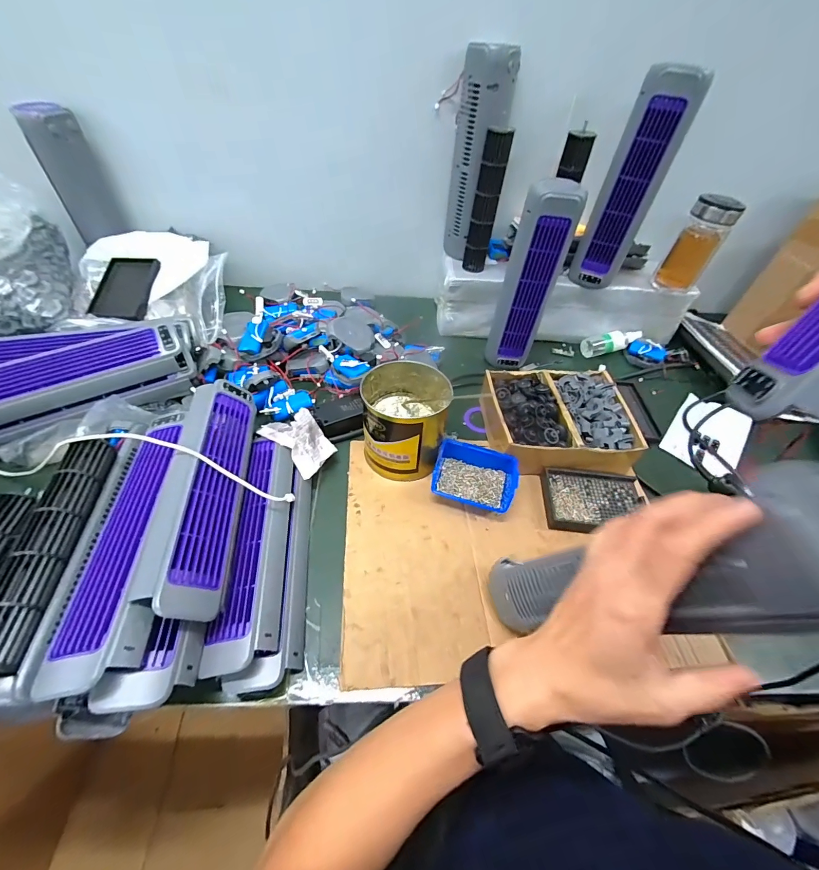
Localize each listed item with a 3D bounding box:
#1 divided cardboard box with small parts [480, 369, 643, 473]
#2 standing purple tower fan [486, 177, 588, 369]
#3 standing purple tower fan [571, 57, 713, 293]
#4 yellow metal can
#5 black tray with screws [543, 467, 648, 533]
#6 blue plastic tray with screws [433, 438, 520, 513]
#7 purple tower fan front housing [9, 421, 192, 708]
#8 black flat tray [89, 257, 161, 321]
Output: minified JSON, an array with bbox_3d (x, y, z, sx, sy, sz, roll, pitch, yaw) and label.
[{"bbox_3d":[0.237,-0.029,0.595,0.215,0.073,0.168,0,49,-6],"label":"divided cardboard box with small parts"},{"bbox_3d":[0.200,-0.252,0.636,0.084,0.293,0.052,11,49,4],"label":"standing purple tower fan"},{"bbox_3d":[0.363,-0.405,0.622,0.086,0.298,0.061,12,49,5],"label":"standing purple tower fan"},{"bbox_3d":[-0.006,-0.021,0.541,0.121,0.114,0.132,-7,50,-12],"label":"yellow metal can"},{"bbox_3d":[0.263,0.096,0.537,0.137,0.024,0.099,4,49,-2],"label":"black tray with screws"},{"bbox_3d":[0.092,0.061,0.534,0.113,0.046,0.086,16,49,8],"label":"blue plastic tray with screws"},{"bbox_3d":[-0.293,0.092,0.382,0.103,0.033,0.294,-3,49,-9],"label":"purple tower fan front housing"},{"bbox_3d":[-0.505,-0.261,0.664,0.105,0.009,0.140,-4,67,4],"label":"black flat tray"}]

